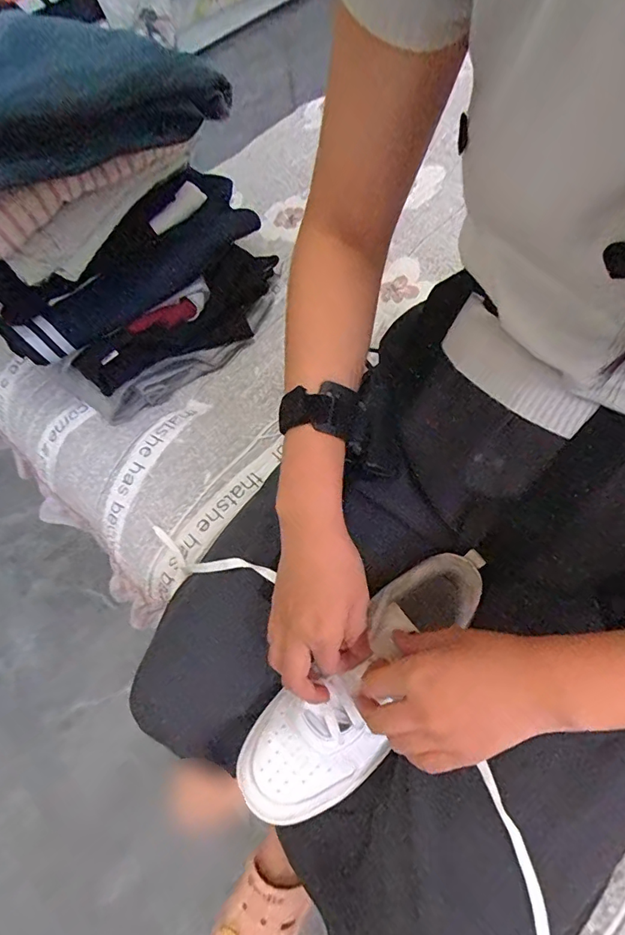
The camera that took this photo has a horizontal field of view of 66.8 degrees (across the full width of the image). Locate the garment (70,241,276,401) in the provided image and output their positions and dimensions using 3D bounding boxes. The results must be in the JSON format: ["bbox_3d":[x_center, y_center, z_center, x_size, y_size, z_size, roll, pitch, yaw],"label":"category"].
[{"bbox_3d":[-0.144,-0.183,0.579,0.287,0.082,0.071,-42,66,-14],"label":"garment"}]

